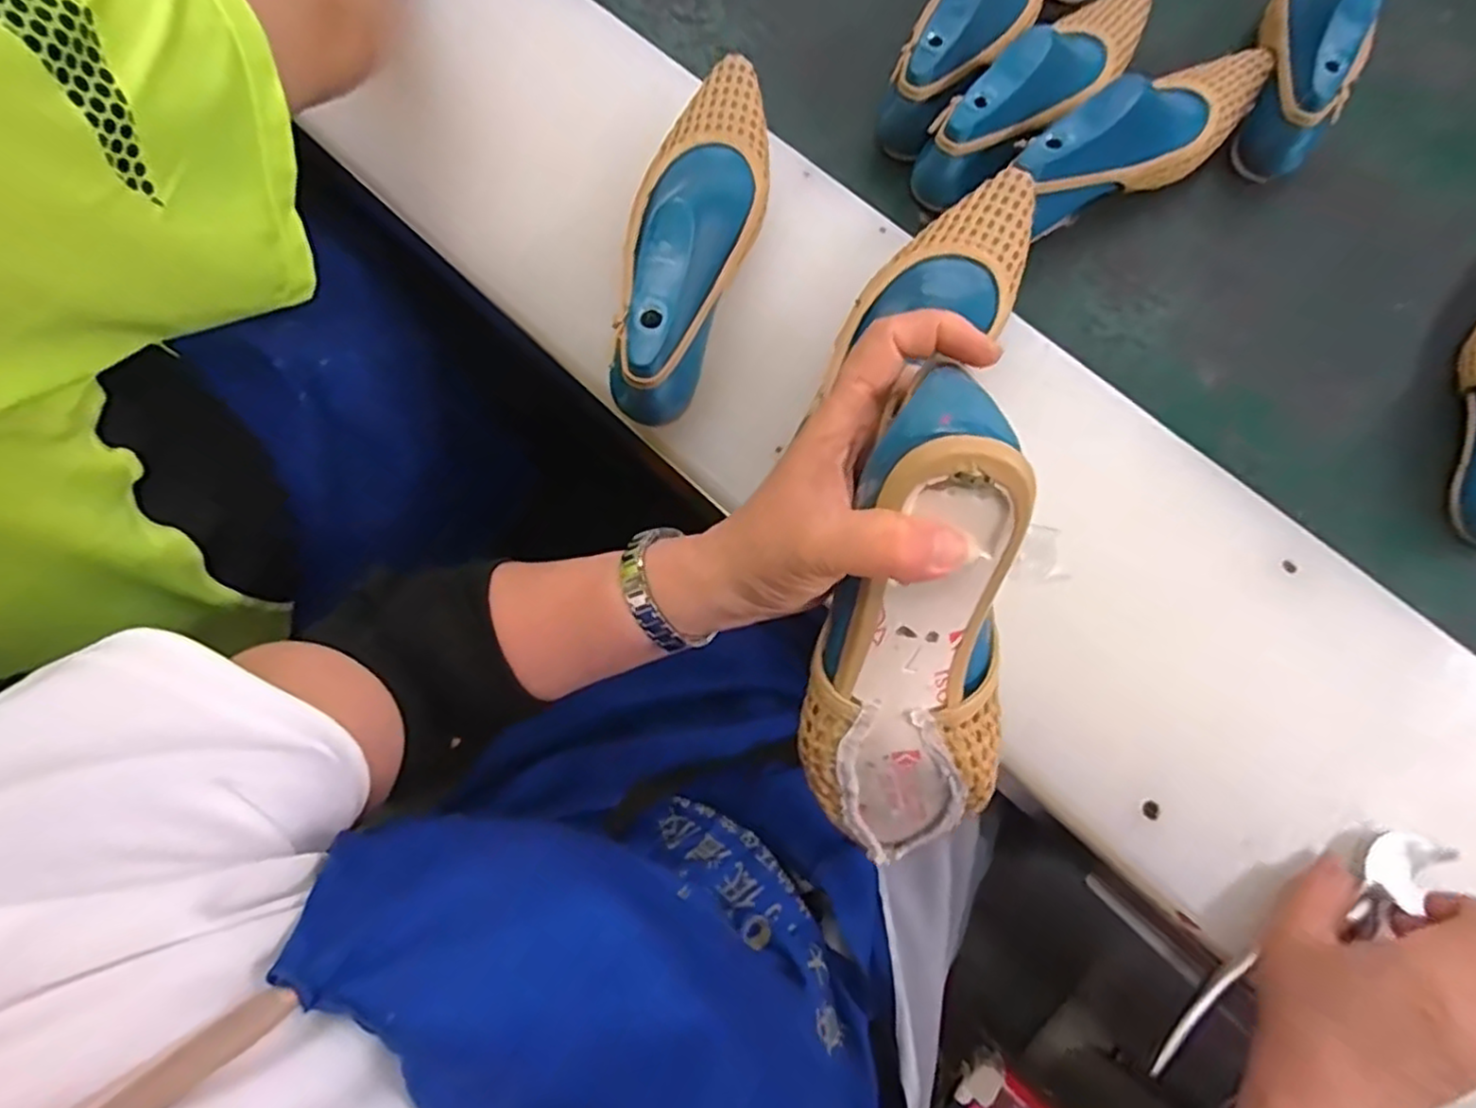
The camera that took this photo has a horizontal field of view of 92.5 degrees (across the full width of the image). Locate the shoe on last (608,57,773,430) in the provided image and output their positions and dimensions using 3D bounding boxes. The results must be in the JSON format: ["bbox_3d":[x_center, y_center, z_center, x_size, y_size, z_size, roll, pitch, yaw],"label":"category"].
[{"bbox_3d":[-0.026,-0.205,0.426,0.076,0.076,0.244,5,72,-1],"label":"shoe on last"}]

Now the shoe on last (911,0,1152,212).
[{"bbox_3d":[0.238,-0.362,0.533,0.065,0.079,0.240,44,75,11],"label":"shoe on last"}]

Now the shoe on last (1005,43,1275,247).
[{"bbox_3d":[0.302,-0.309,0.520,0.234,0.096,0.068,-37,77,-13],"label":"shoe on last"}]

